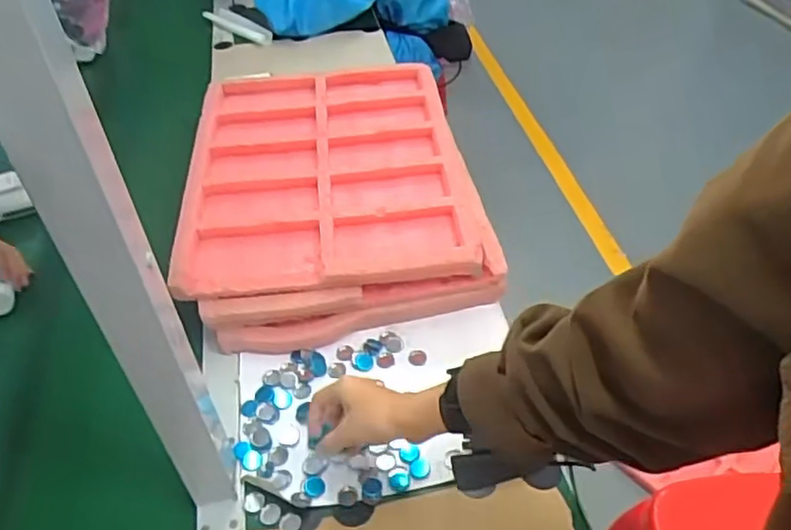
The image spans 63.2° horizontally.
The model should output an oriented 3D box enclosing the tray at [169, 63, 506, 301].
[{"bbox_3d":[-0.085,-0.133,0.816,0.340,0.032,0.422,-6,44,-4],"label":"tray"}]

